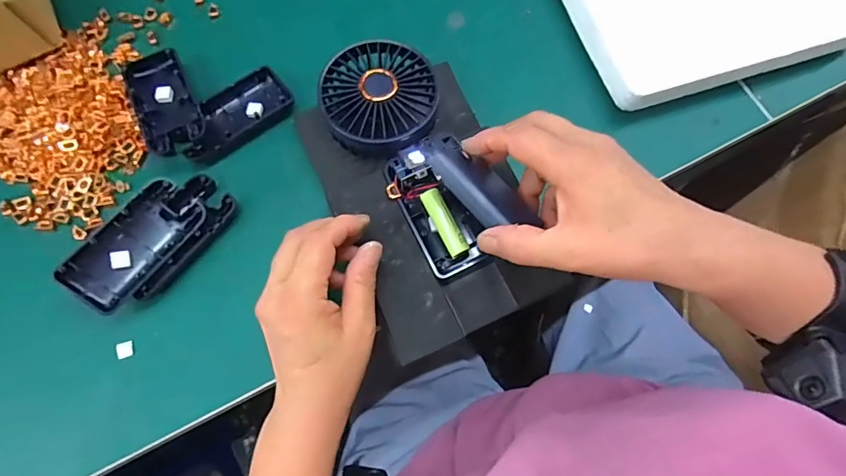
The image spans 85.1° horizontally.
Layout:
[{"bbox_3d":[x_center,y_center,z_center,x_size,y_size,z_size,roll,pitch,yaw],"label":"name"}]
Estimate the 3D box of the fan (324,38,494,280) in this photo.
[{"bbox_3d":[-0.011,-0.057,0.337,0.080,0.032,0.181,-23,86,-8],"label":"fan"}]

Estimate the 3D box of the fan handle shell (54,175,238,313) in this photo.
[{"bbox_3d":[-0.188,0.000,0.320,0.049,0.030,0.110,34,75,10],"label":"fan handle shell"}]

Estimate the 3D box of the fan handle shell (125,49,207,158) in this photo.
[{"bbox_3d":[-0.200,-0.106,0.359,0.044,0.018,0.098,-25,74,-8],"label":"fan handle shell"}]

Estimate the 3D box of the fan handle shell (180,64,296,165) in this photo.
[{"bbox_3d":[-0.149,-0.097,0.370,0.094,0.023,0.040,-43,77,-13],"label":"fan handle shell"}]

